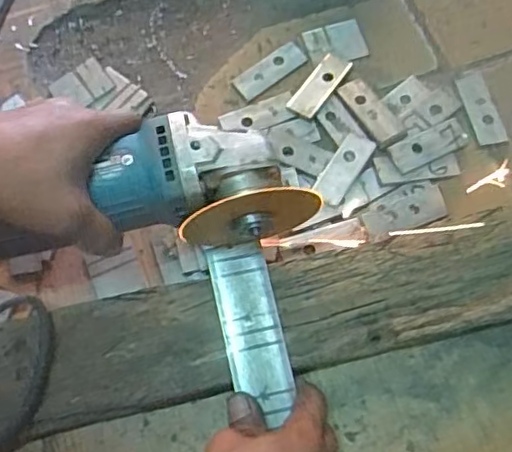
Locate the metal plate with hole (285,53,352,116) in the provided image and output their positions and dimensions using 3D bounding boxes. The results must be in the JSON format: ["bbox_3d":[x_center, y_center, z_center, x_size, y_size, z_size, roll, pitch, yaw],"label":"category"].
[{"bbox_3d":[0.055,-0.120,0.527,0.026,0.006,0.068,31,68,14],"label":"metal plate with hole"}]

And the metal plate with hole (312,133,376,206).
[{"bbox_3d":[0.070,-0.045,0.493,0.026,0.004,0.066,30,69,6],"label":"metal plate with hole"}]

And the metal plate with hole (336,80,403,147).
[{"bbox_3d":[0.094,-0.095,0.514,0.025,0.004,0.065,-27,66,-14],"label":"metal plate with hole"}]

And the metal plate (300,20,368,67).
[{"bbox_3d":[0.069,-0.163,0.549,0.052,0.004,0.041,-15,69,-3],"label":"metal plate"}]

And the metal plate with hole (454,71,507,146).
[{"bbox_3d":[0.186,-0.099,0.516,0.026,0.005,0.069,-9,69,0],"label":"metal plate with hole"}]

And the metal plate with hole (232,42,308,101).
[{"bbox_3d":[0.012,-0.135,0.541,0.068,0.004,0.026,-37,71,-11],"label":"metal plate with hole"}]

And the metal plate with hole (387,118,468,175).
[{"bbox_3d":[0.139,-0.064,0.498,0.063,0.004,0.025,-24,85,-8],"label":"metal plate with hole"}]

